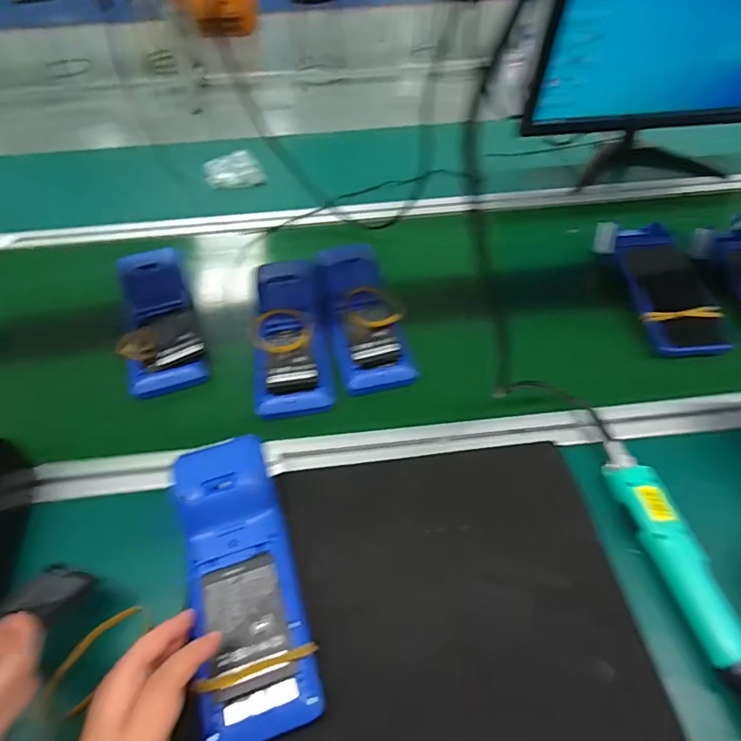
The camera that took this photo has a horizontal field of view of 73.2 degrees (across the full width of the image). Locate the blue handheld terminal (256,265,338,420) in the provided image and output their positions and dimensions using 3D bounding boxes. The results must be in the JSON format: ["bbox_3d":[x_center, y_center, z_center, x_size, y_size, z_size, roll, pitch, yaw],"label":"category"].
[{"bbox_3d":[-0.095,-0.042,0.592,0.089,0.054,0.219,-7,49,-4],"label":"blue handheld terminal"}]

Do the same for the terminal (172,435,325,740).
[{"bbox_3d":[-0.101,0.157,0.388,0.079,0.025,0.215,-15,59,-10],"label":"terminal"}]

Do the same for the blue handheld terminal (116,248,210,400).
[{"bbox_3d":[-0.262,-0.066,0.614,0.095,0.046,0.213,-18,51,-13],"label":"blue handheld terminal"}]

